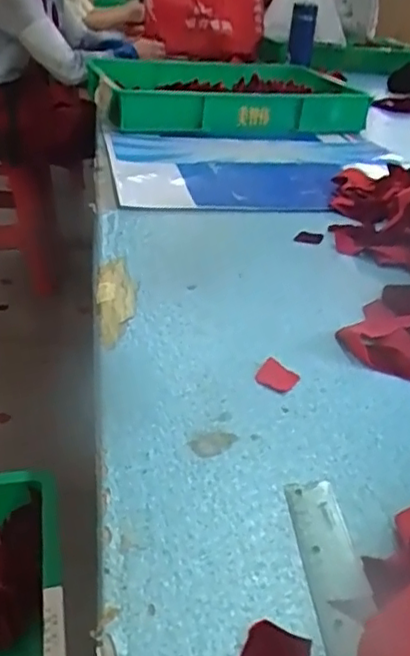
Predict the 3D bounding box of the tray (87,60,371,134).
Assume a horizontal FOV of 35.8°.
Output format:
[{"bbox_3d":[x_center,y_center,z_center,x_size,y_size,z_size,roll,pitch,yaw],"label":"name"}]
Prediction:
[{"bbox_3d":[0.035,-0.477,1.328,0.514,0.106,0.344,-5,31,-18],"label":"tray"}]

